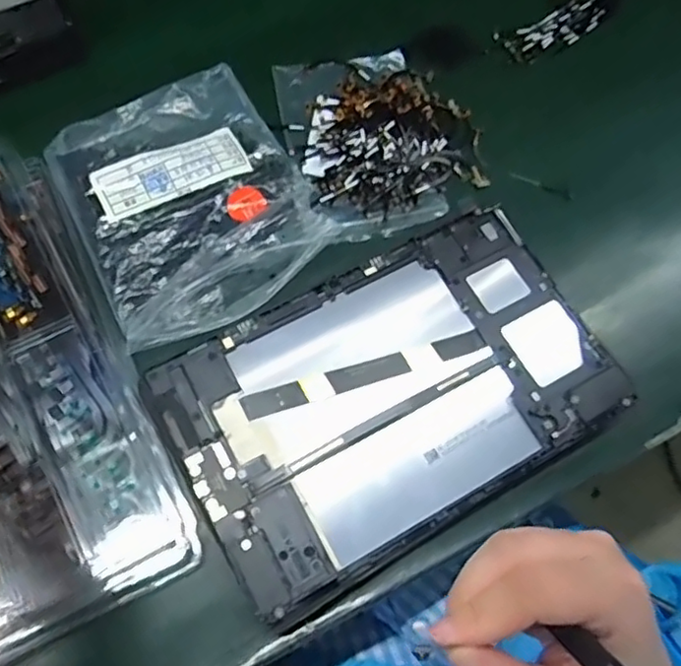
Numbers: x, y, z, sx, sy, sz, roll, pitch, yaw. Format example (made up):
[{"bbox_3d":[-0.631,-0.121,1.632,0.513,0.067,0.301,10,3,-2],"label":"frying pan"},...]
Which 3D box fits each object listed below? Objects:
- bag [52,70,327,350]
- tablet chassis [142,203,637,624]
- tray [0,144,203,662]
[{"bbox_3d":[-0.097,-0.092,0.391,0.141,0.028,0.177,-25,70,-13],"label":"bag"},{"bbox_3d":[0.030,0.030,0.345,0.236,0.013,0.146,-27,72,-13],"label":"tablet chassis"},{"bbox_3d":[-0.236,0.038,0.321,0.236,0.032,0.277,-23,72,-11],"label":"tray"}]

